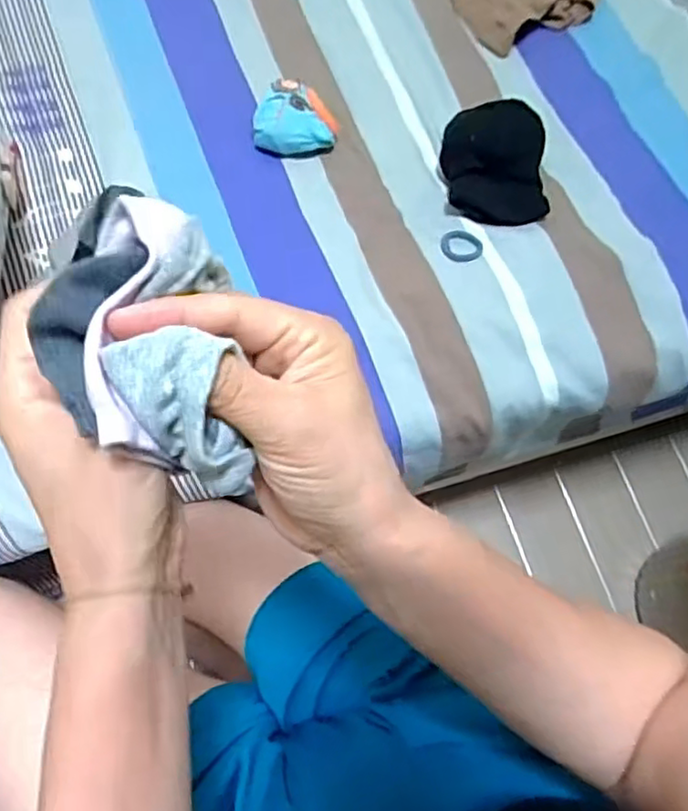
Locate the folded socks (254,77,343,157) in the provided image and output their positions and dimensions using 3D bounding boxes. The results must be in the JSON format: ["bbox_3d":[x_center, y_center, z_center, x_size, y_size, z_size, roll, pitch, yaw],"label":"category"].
[{"bbox_3d":[-0.051,-0.298,0.685,0.080,0.038,0.076,29,72,7],"label":"folded socks"}]

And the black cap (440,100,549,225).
[{"bbox_3d":[0.160,-0.251,0.679,0.105,0.047,0.137,-4,72,-4],"label":"black cap"}]

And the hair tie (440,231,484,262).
[{"bbox_3d":[0.119,-0.159,0.652,0.042,0.005,0.031,8,86,5],"label":"hair tie"}]

